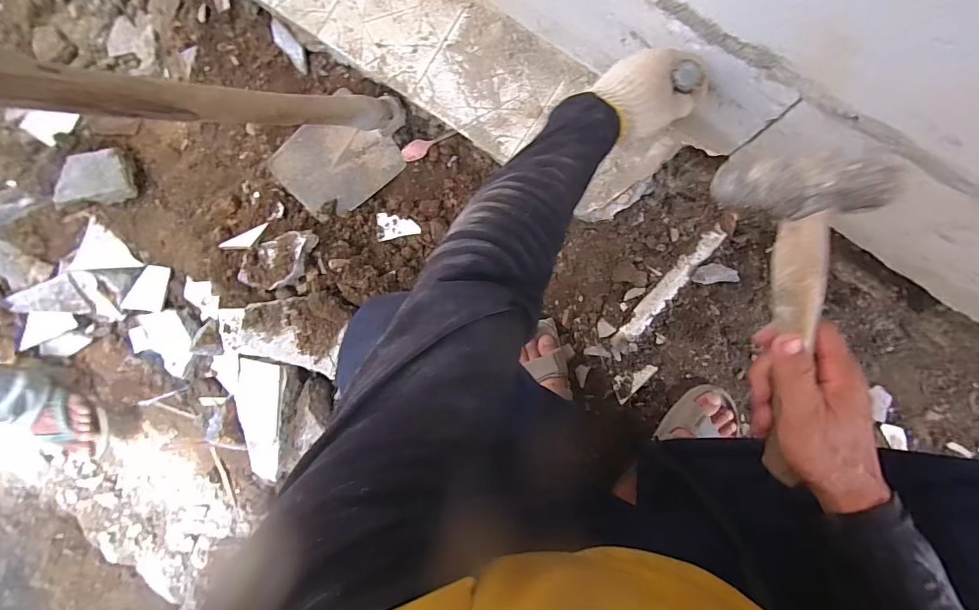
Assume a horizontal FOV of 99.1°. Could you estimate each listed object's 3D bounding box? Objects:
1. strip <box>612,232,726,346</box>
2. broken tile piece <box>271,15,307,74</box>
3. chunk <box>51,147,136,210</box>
[{"bbox_3d":[0.299,-0.027,0.706,0.033,0.006,0.243,42,99,21],"label":"strip"},{"bbox_3d":[-0.376,-0.489,0.781,0.105,0.061,0.006,46,55,9],"label":"broken tile piece"},{"bbox_3d":[-0.781,-0.252,0.824,0.127,0.035,0.102,-10,89,-19],"label":"chunk"}]

